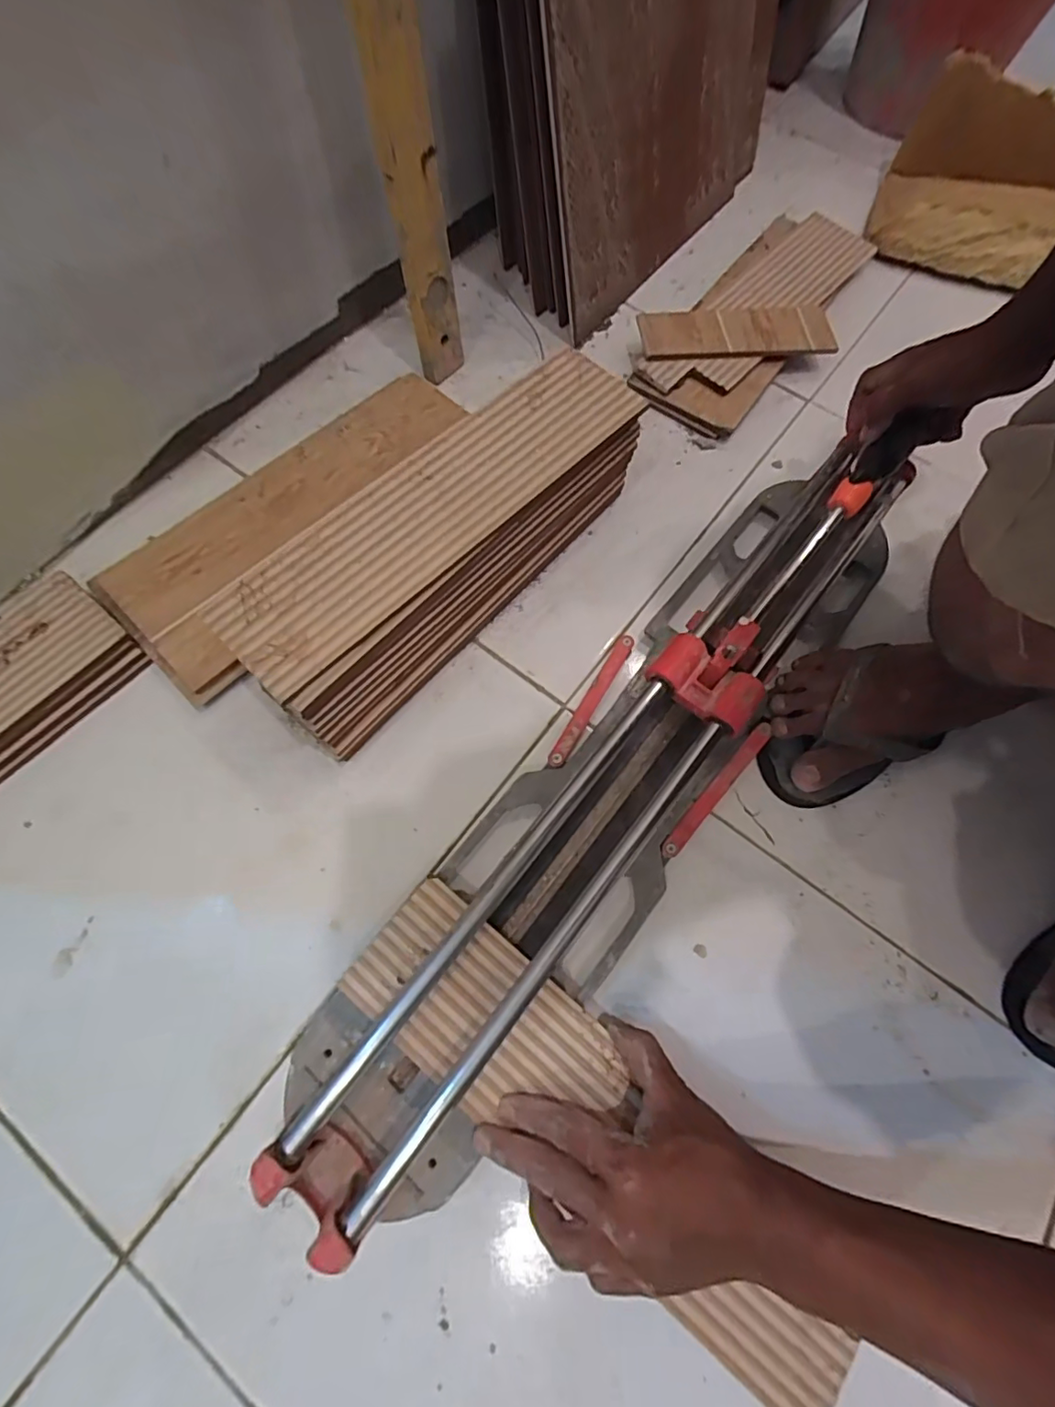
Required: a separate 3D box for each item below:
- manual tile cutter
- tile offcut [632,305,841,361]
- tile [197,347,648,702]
[{"bbox_3d":[0.086,0.053,0.454,0.142,0.117,0.698,37,74,12],"label":"manual tile cutter"},{"bbox_3d":[0.246,-0.435,0.651,0.232,0.010,0.079,-8,71,-7],"label":"tile offcut"},{"bbox_3d":[-0.069,-0.162,0.444,0.097,0.010,0.383,43,74,13],"label":"tile"}]

